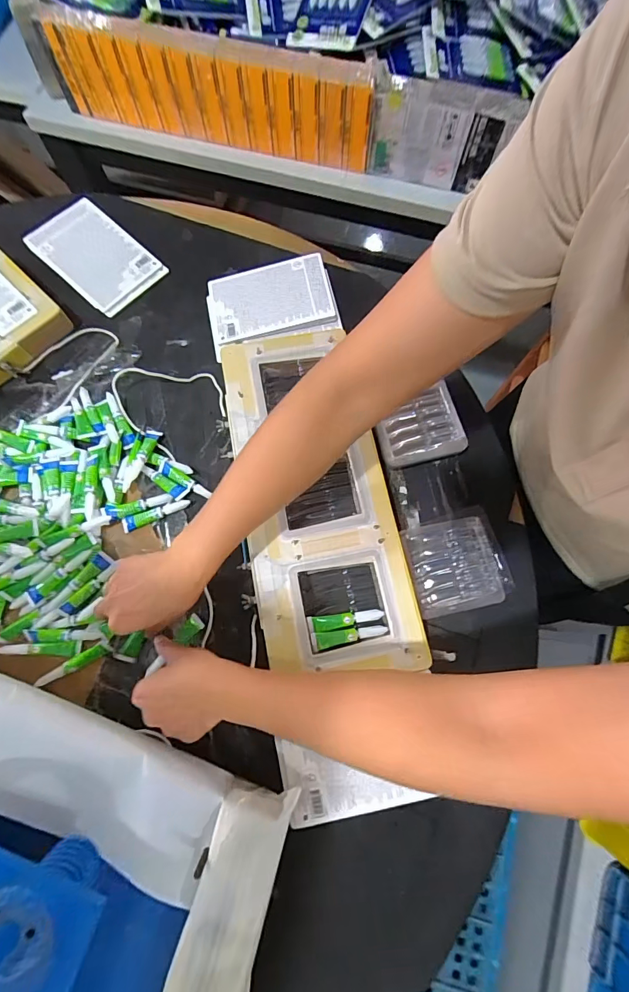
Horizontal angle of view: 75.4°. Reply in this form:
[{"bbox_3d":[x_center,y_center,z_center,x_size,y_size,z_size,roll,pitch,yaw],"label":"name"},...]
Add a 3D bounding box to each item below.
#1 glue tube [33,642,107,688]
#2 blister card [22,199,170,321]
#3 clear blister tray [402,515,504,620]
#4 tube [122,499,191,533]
[{"bbox_3d":[-0.264,0.184,0.442,0.074,0.009,0.015,-29,75,-8],"label":"glue tube"},{"bbox_3d":[-0.321,-0.354,0.602,0.175,0.012,0.115,43,78,2],"label":"blister card"},{"bbox_3d":[0.163,0.082,0.481,0.099,0.013,0.103,-11,73,-3],"label":"clear blister tray"},{"bbox_3d":[-0.193,0.021,0.495,0.080,0.007,0.017,-23,74,-7],"label":"tube"}]

